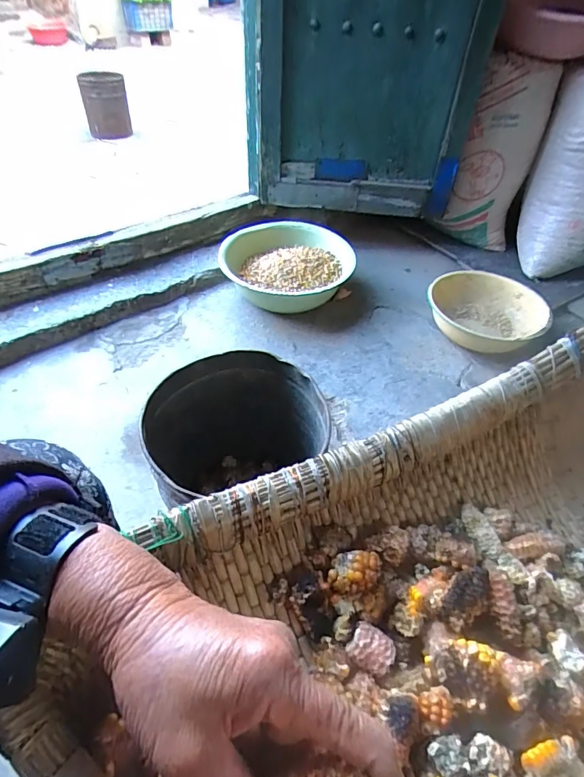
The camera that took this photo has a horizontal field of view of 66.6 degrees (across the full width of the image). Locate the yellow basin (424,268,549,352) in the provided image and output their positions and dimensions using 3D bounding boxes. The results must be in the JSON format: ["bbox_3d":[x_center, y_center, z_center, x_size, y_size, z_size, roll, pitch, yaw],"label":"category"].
[{"bbox_3d":[0.492,-0.201,1.133,0.278,0.085,0.234,-25,53,-24],"label":"yellow basin"}]

